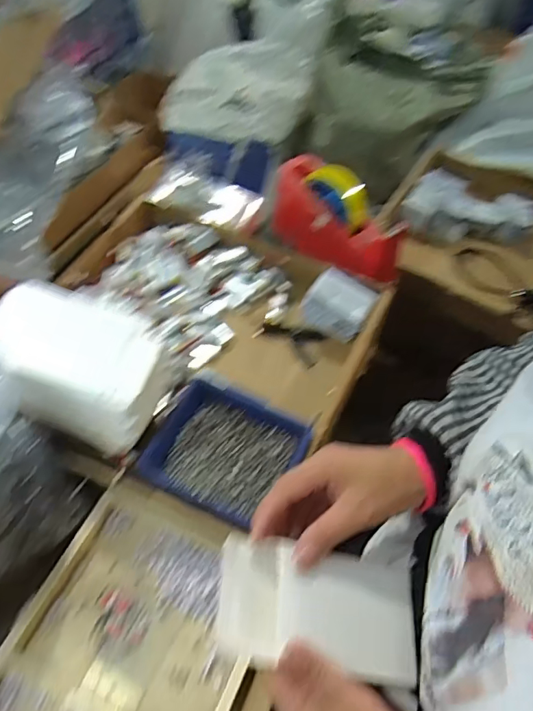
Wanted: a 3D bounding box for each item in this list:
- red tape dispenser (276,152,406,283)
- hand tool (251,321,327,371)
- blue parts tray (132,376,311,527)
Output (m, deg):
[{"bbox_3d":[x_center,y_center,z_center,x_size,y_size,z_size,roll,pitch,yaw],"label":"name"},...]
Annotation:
[{"bbox_3d":[0.089,-0.171,0.669,0.198,0.095,0.099,28,59,14],"label":"red tape dispenser"},{"bbox_3d":[0.032,-0.021,0.648,0.085,0.009,0.054,28,59,14],"label":"hand tool"},{"bbox_3d":[-0.043,0.101,0.524,0.142,0.038,0.121,22,58,11],"label":"blue parts tray"}]

